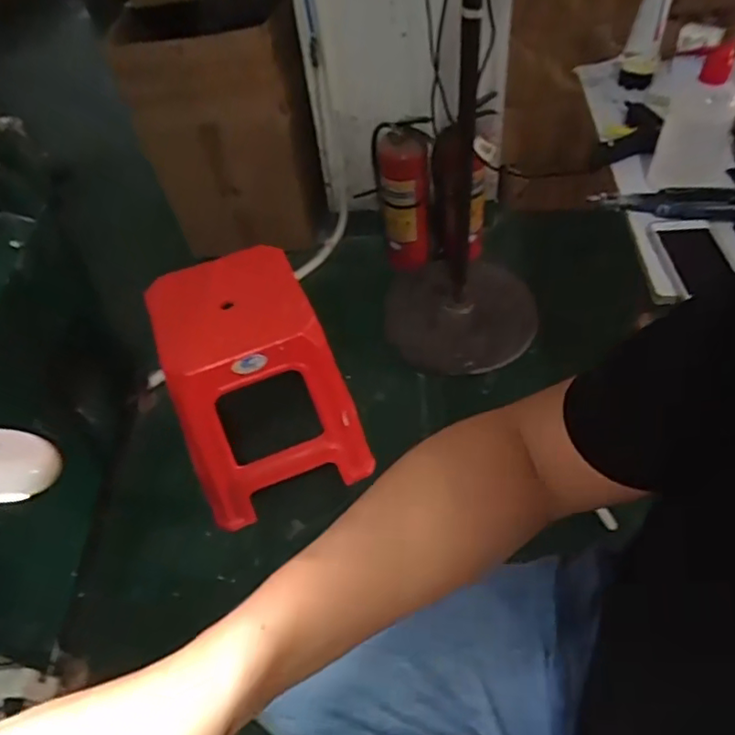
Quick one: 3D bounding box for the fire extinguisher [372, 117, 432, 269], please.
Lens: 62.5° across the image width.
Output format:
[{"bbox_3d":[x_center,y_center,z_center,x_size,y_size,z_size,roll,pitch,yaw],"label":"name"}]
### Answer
[{"bbox_3d":[0.096,-0.464,1.668,0.144,0.435,0.134,-3,50,4],"label":"fire extinguisher"}]

